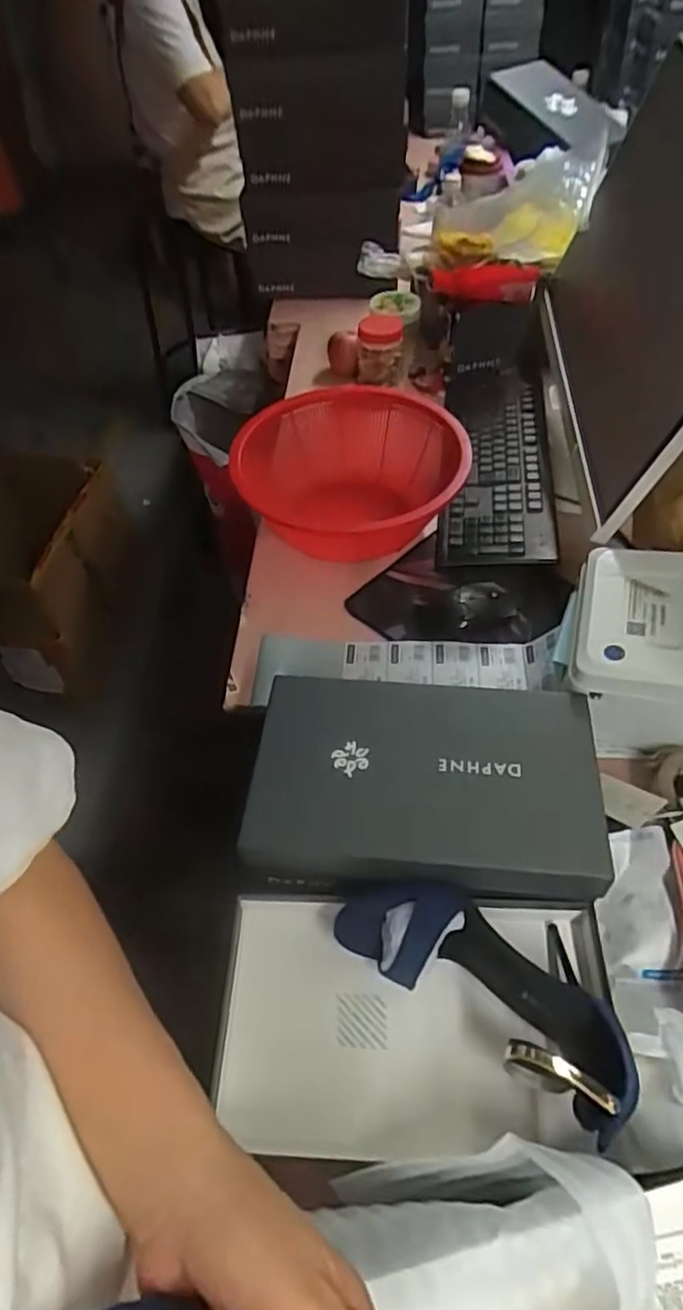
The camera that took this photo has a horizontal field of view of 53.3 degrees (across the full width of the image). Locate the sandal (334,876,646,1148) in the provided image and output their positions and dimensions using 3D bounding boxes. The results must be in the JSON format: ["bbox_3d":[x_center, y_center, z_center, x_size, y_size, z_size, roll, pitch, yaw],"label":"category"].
[{"bbox_3d":[0.116,0.245,0.532,0.240,0.088,0.111,31,59,26],"label":"sandal"}]

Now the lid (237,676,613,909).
[{"bbox_3d":[0.072,0.121,0.624,0.301,0.078,0.195,1,51,5],"label":"lid"}]

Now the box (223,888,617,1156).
[{"bbox_3d":[0.055,0.296,0.550,0.308,0.076,0.176,0,51,5],"label":"box"}]

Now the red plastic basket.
[{"bbox_3d":[0.013,-0.235,0.896,0.280,0.124,0.282,-2,51,3],"label":"red plastic basket"}]

